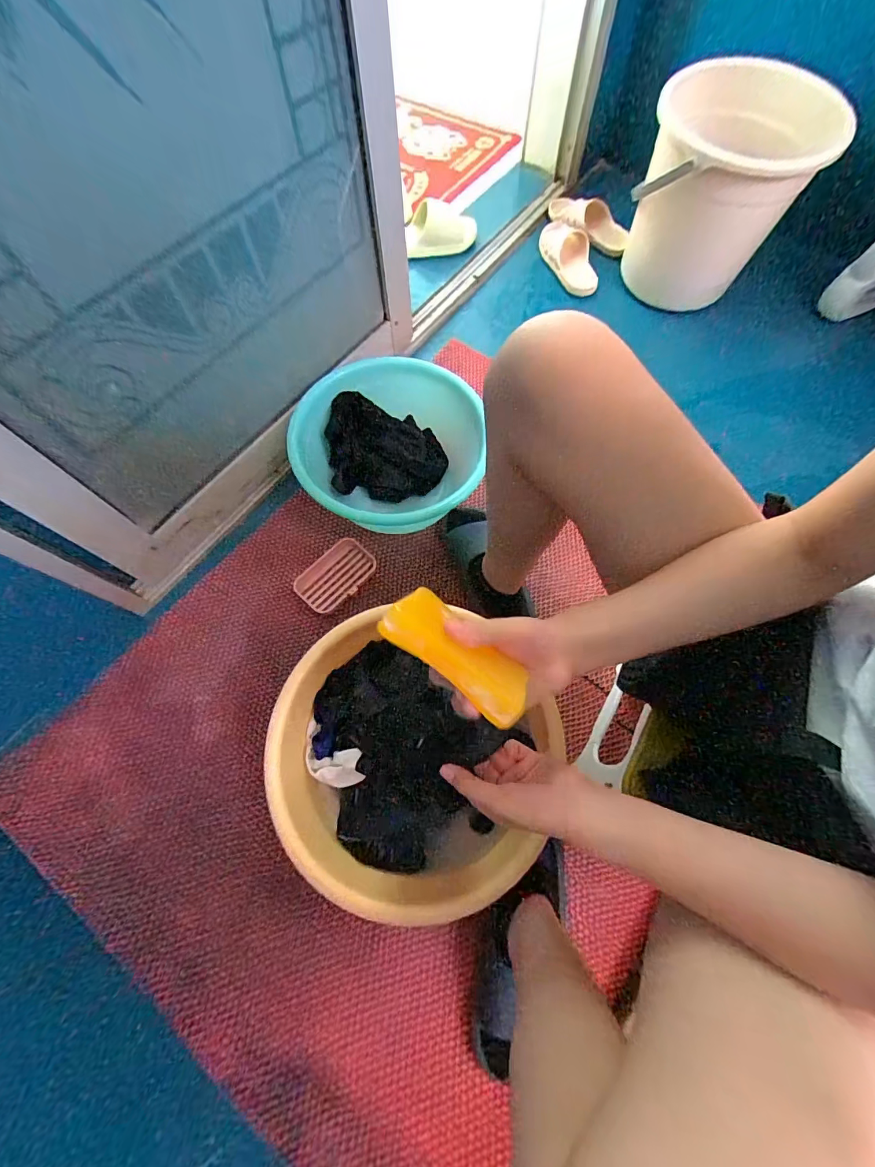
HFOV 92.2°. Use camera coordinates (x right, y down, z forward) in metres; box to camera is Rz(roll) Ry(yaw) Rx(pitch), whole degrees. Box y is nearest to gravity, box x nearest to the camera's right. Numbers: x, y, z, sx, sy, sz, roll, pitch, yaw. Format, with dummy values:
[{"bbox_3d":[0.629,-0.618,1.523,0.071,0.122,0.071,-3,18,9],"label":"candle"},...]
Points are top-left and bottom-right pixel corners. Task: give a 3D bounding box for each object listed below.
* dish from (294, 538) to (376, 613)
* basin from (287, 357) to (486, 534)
[{"bbox_3d":[-0.175,-0.012,0.738,0.090,0.031,0.133,38,75,14],"label":"dish"},{"bbox_3d":[-0.076,-0.220,0.754,0.282,0.162,0.302,-1,69,2],"label":"basin"}]

